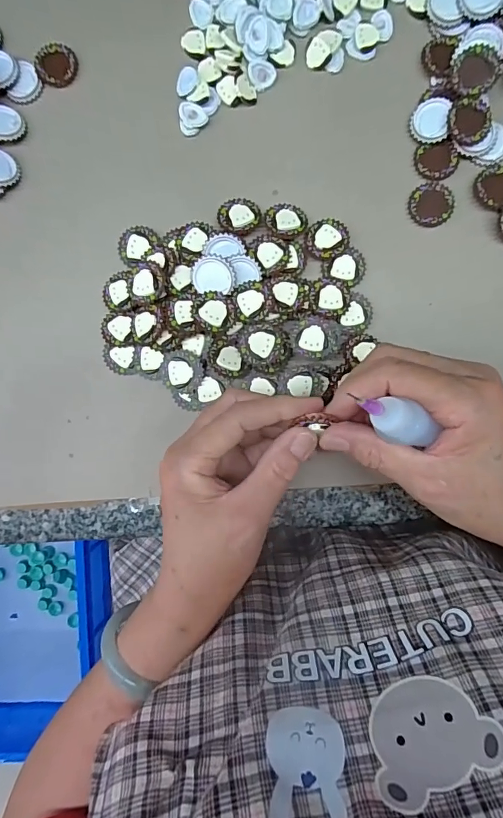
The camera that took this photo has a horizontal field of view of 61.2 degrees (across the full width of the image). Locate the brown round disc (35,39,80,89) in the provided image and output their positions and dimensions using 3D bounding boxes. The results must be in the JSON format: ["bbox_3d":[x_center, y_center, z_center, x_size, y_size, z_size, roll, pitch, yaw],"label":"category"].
[{"bbox_3d":[-0.135,-0.237,0.292,0.027,0.004,0.027,6,92,3],"label":"brown round disc"}]

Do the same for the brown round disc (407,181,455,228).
[{"bbox_3d":[0.120,-0.136,0.283,0.029,0.004,0.029,0,92,3],"label":"brown round disc"}]

